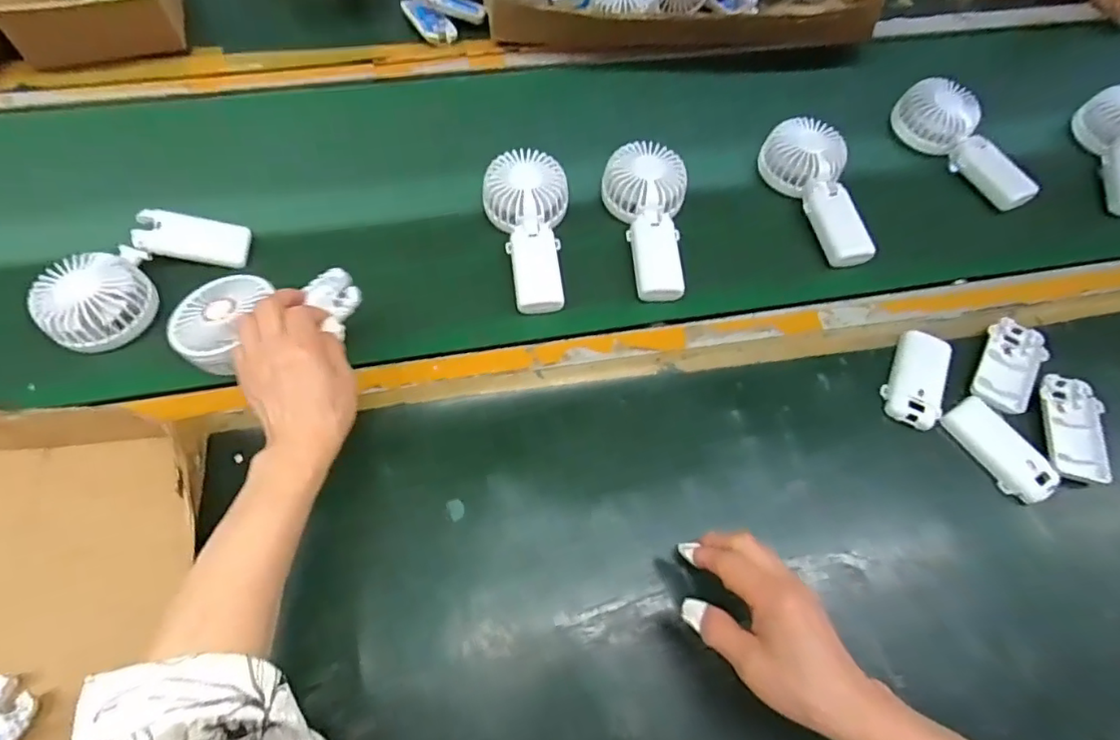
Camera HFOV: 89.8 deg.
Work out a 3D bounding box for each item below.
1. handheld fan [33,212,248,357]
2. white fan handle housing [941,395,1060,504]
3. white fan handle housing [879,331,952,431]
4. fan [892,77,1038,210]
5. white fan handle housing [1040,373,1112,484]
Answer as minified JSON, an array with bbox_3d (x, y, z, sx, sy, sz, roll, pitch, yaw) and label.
[{"bbox_3d":[-0.380,-0.092,0.516,0.087,0.042,0.178,47,62,2],"label":"handheld fan"},{"bbox_3d":[0.377,0.067,0.480,0.042,0.019,0.093,-30,65,-18],"label":"white fan handle housing"},{"bbox_3d":[0.322,0.008,0.504,0.044,0.021,0.090,25,62,11],"label":"white fan handle housing"},{"bbox_3d":[0.468,-0.258,0.644,0.063,0.058,0.179,-19,62,-13],"label":"fan"},{"bbox_3d":[0.452,0.051,0.491,0.051,0.015,0.093,16,60,7],"label":"white fan handle housing"}]

